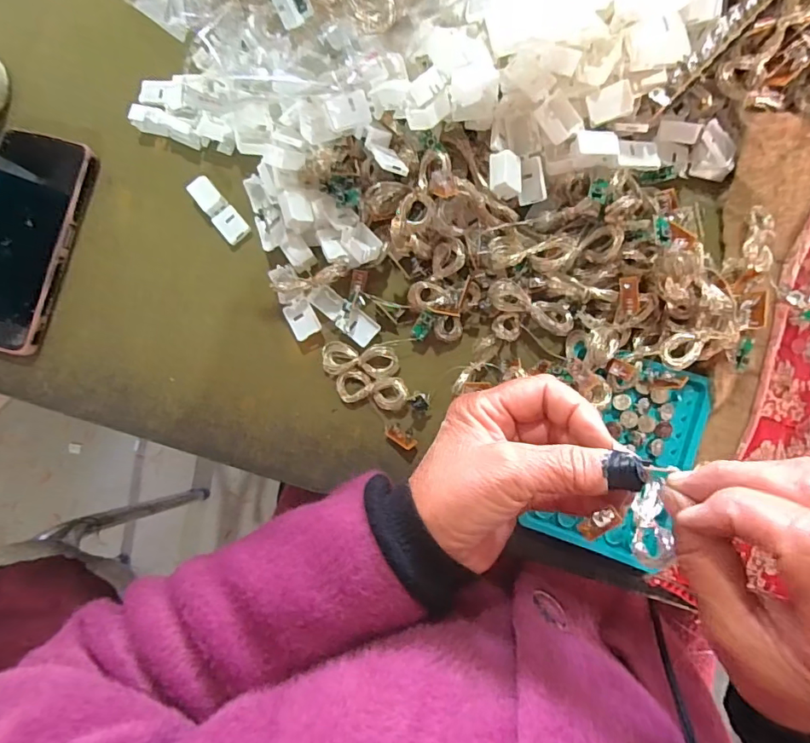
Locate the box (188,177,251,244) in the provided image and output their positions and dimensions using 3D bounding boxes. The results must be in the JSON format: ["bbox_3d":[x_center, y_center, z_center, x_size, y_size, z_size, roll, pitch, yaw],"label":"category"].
[{"bbox_3d":[-0.140,-0.120,0.369,0.019,0.011,0.054,-42,82,2],"label":"box"}]

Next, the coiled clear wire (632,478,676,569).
[{"bbox_3d":[0.126,0.077,0.254,0.015,0.009,0.045,9,62,7],"label":"coiled clear wire"}]

